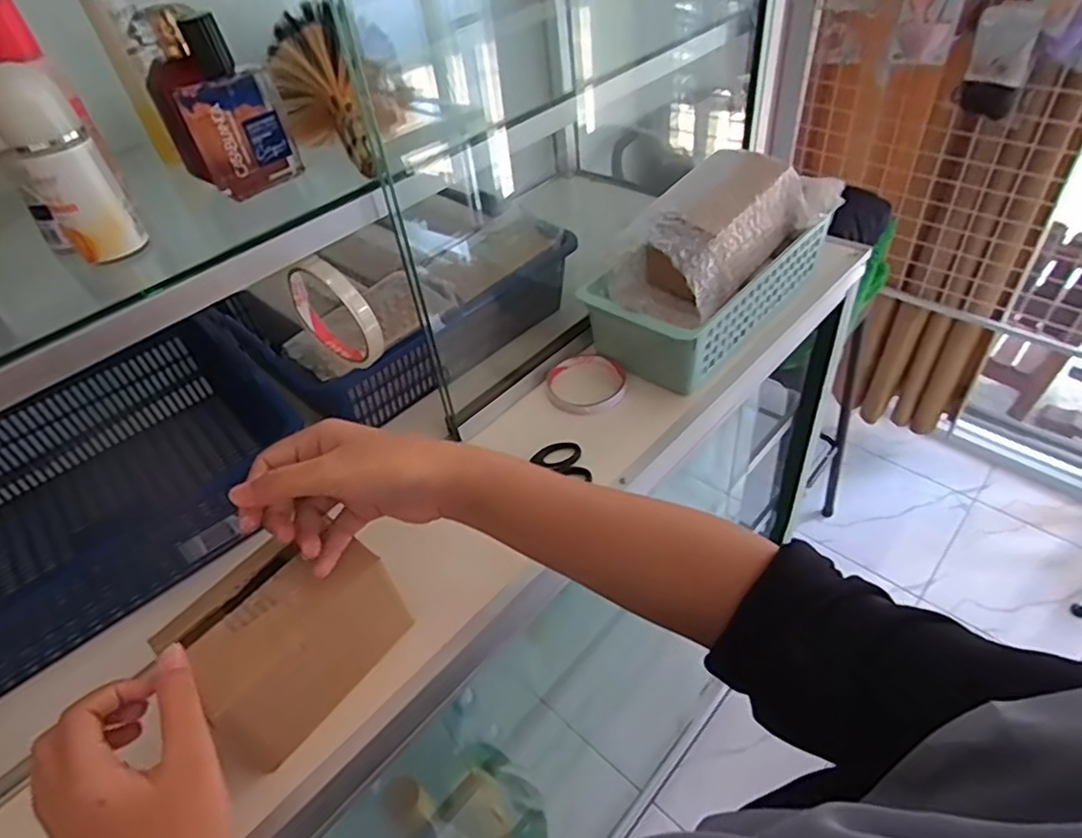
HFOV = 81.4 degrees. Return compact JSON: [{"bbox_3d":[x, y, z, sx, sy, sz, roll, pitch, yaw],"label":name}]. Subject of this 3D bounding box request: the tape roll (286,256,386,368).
[{"bbox_3d":[-0.152,-0.078,0.466,0.083,0.085,0.012,22,51,25],"label":"tape roll"}]

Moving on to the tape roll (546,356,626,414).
[{"bbox_3d":[0.046,-0.036,0.635,0.081,0.012,0.080,-3,44,3],"label":"tape roll"}]

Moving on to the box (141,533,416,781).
[{"bbox_3d":[-0.160,0.137,0.409,0.090,0.075,0.125,31,55,32],"label":"box"}]

